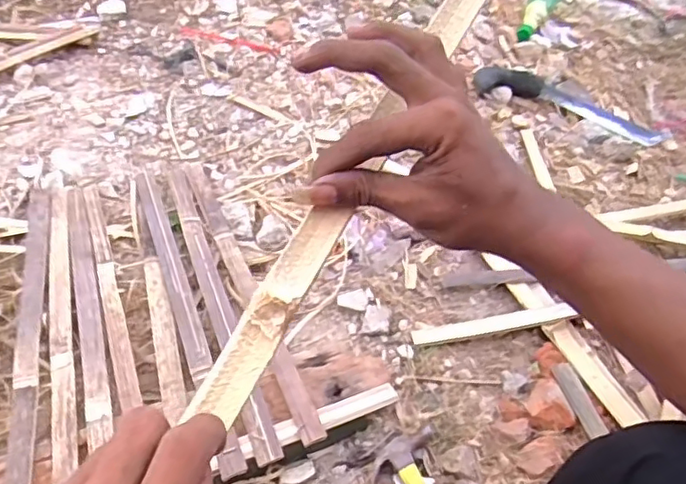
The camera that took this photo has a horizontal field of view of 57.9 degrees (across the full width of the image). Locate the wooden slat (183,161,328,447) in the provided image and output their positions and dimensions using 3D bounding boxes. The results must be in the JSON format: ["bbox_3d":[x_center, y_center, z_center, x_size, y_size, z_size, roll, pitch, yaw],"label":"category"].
[{"bbox_3d":[-0.138,0.046,0.849,0.029,0.006,0.522,-17,48,-19],"label":"wooden slat"}]

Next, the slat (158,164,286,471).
[{"bbox_3d":[-0.182,0.049,0.845,0.031,0.013,0.548,-12,47,-20],"label":"slat"}]

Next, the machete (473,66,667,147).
[{"bbox_3d":[0.457,-0.282,1.224,0.397,0.041,0.108,19,51,6],"label":"machete"}]

